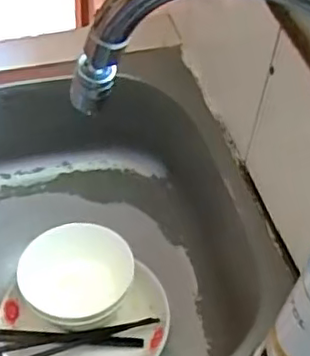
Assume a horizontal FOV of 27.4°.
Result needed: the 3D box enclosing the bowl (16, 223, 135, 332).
[{"bbox_3d":[-0.087,0.110,0.708,0.120,0.052,0.110,2,51,-3],"label":"bowl"}]

